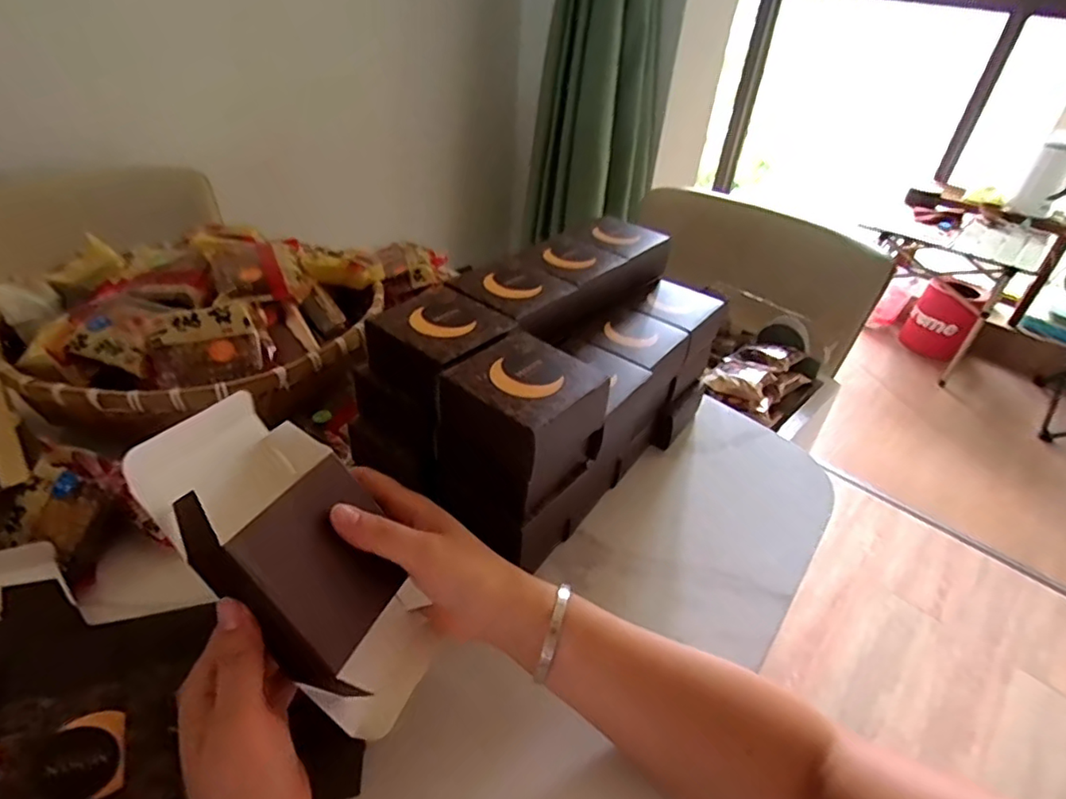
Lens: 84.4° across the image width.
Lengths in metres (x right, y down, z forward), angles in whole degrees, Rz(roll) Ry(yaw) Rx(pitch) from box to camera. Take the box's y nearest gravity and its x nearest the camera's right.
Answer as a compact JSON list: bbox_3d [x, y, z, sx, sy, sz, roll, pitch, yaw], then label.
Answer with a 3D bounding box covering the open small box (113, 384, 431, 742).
[{"bbox_3d":[-0.120,0.089,0.321,0.063,0.198,0.083,-24,13,44],"label":"open small box"}]

